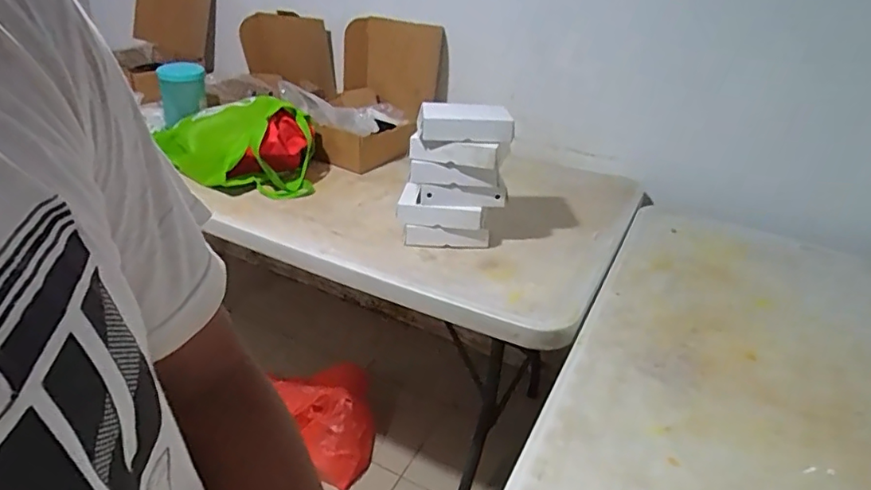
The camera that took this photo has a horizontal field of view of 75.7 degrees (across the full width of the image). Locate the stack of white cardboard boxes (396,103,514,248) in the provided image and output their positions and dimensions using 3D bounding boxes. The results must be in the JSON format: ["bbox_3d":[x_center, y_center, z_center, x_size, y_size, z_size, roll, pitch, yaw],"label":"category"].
[{"bbox_3d":[0.036,-0.140,1.158,0.209,0.271,0.123,4,28,0],"label":"stack of white cardboard boxes"}]

